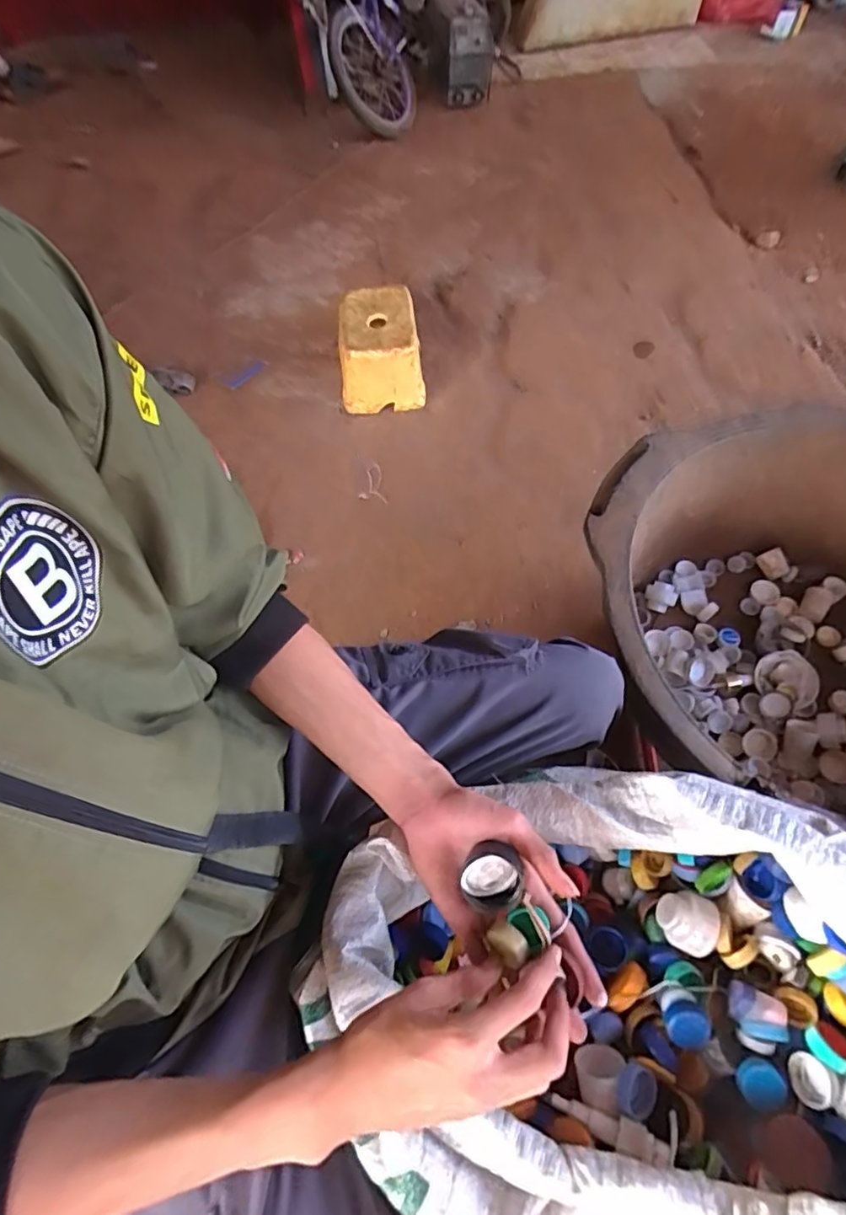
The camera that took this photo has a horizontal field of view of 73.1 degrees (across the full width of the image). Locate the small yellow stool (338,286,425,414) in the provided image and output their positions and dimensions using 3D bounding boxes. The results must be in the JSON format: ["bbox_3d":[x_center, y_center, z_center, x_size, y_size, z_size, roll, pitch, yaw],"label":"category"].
[{"bbox_3d":[-0.111,-0.636,1.423,0.197,0.165,0.262,-8,63,-1],"label":"small yellow stool"}]

